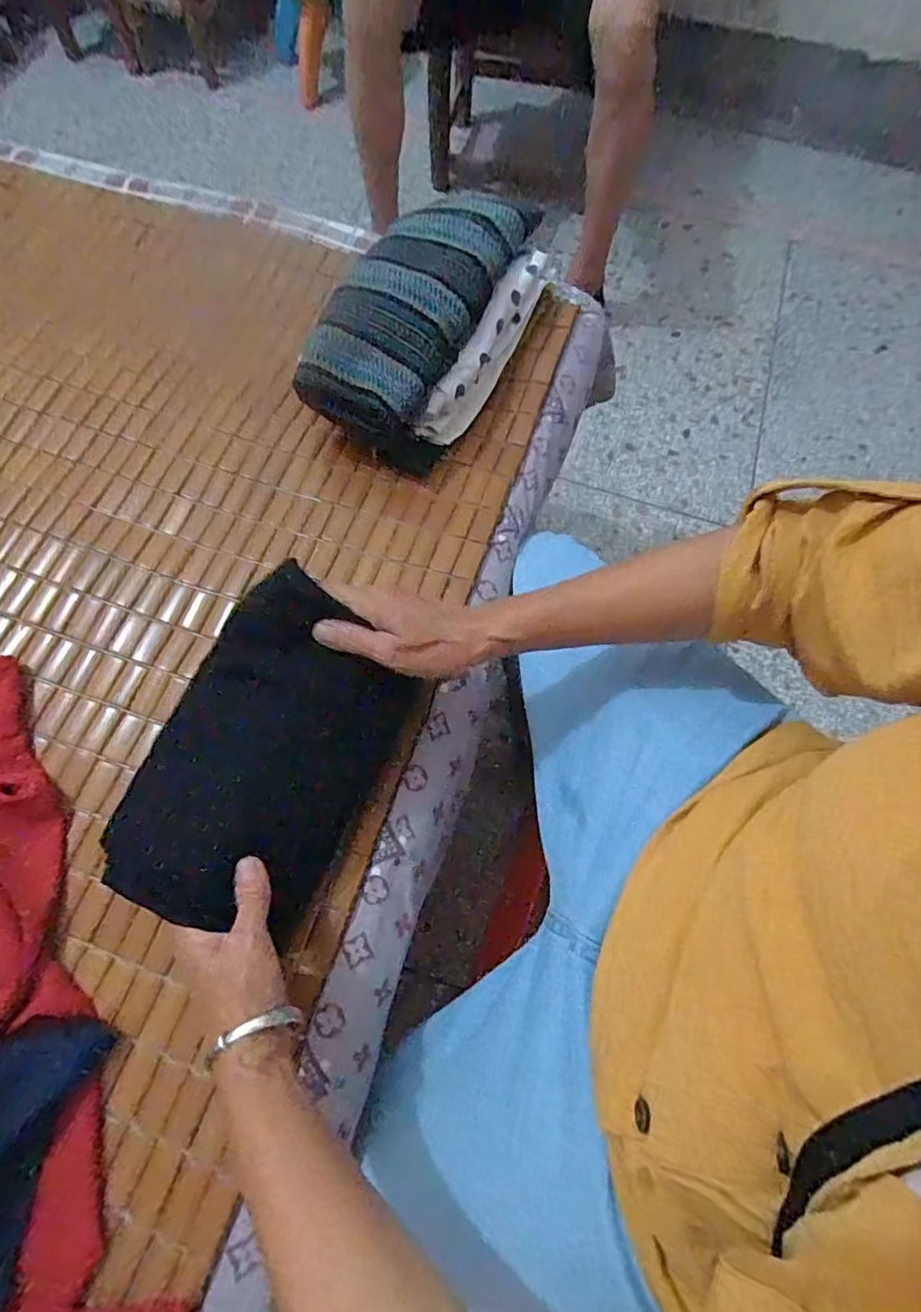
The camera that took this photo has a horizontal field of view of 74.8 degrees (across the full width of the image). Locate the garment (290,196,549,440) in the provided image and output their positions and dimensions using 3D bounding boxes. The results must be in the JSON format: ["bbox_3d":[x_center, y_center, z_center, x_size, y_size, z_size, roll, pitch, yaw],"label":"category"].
[{"bbox_3d":[-0.038,-0.336,0.574,0.111,0.066,0.264,27,70,8],"label":"garment"}]

